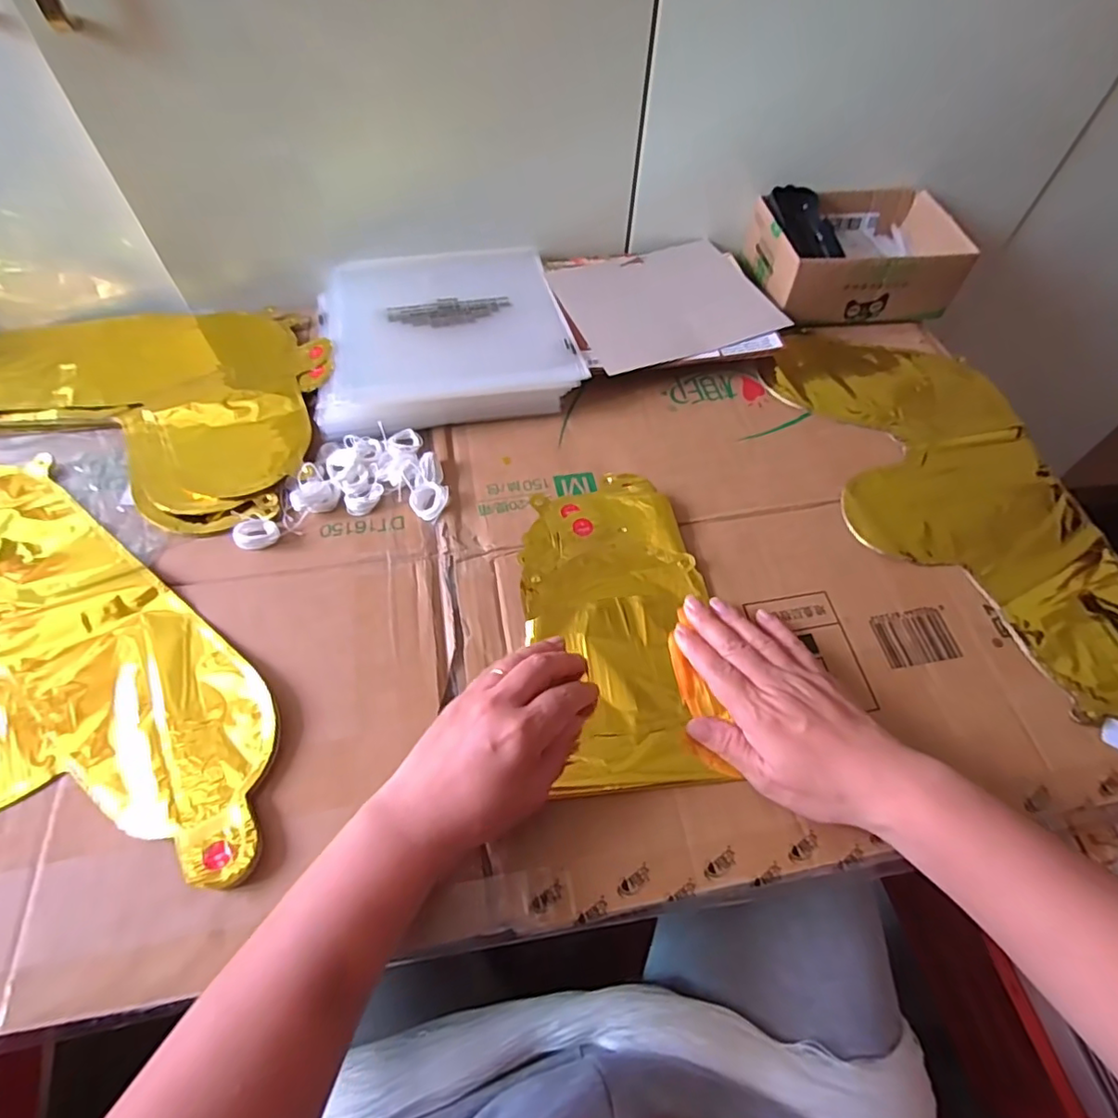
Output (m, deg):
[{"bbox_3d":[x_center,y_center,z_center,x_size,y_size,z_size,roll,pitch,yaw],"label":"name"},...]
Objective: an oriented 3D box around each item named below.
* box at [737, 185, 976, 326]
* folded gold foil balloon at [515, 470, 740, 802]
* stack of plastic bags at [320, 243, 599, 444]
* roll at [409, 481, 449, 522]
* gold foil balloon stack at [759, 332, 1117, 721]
[{"bbox_3d":[0.297,-0.311,0.603,0.185,0.066,0.142,-4,59,-4],"label":"box"},{"bbox_3d":[0.039,0.039,0.420,0.123,0.009,0.232,-4,61,-4],"label":"folded gold foil balloon"},{"bbox_3d":[-0.108,-0.215,0.555,0.222,0.029,0.227,-12,60,-9],"label":"stack of plastic bags"},{"bbox_3d":[-0.102,-0.045,0.463,0.029,0.011,0.029,1,59,-1],"label":"roll"},{"bbox_3d":[0.331,-0.046,0.479,0.198,0.008,0.419,-9,60,-7],"label":"gold foil balloon stack"}]

